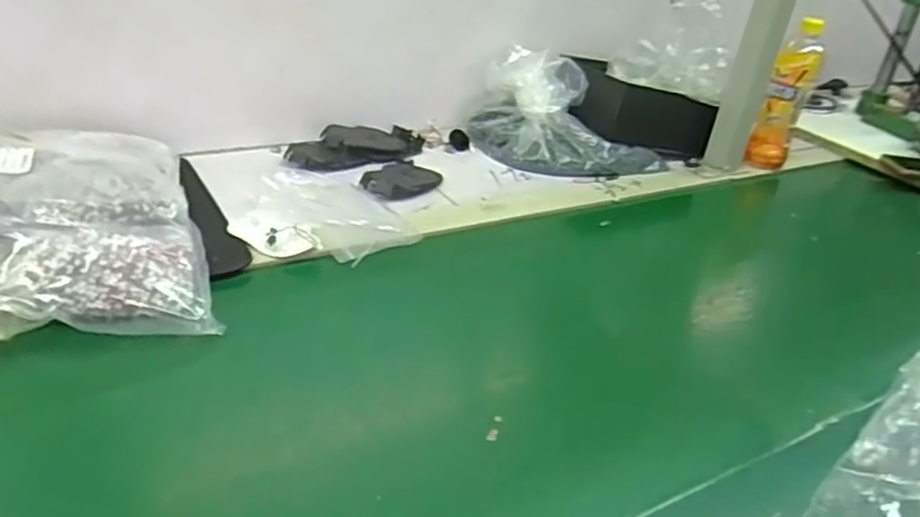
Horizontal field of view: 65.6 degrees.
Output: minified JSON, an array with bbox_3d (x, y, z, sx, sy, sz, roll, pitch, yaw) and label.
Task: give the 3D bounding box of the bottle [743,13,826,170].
[{"bbox_3d":[0.485,-0.241,1.058,0.058,0.200,0.058,20,33,19],"label":"bottle"}]

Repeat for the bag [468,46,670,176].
[{"bbox_3d":[0.160,-0.208,1.021,0.282,0.110,0.177,10,31,4],"label":"bag"}]

